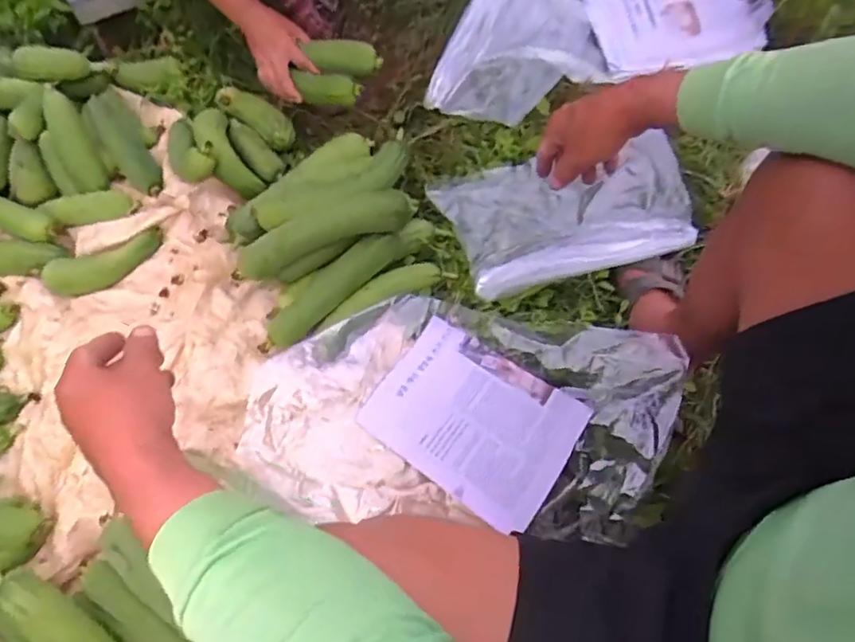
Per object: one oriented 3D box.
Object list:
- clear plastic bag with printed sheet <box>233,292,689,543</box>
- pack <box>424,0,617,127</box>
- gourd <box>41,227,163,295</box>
[{"bbox_3d":[0.027,0.112,0.770,0.572,0.104,0.307,3,69,3],"label":"clear plastic bag with printed sheet"},{"bbox_3d":[0.182,-0.483,1.007,0.269,0.074,0.364,18,71,9],"label":"pack"},{"bbox_3d":[-0.500,-0.090,0.886,0.182,0.046,0.057,-30,71,-9],"label":"gourd"}]

